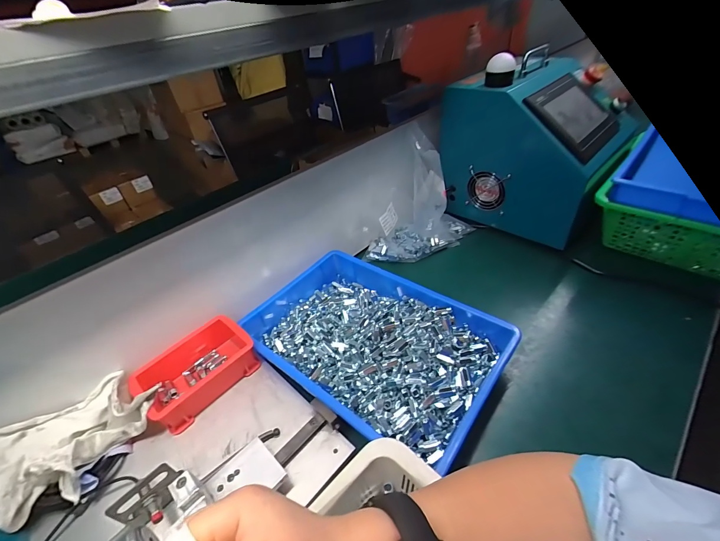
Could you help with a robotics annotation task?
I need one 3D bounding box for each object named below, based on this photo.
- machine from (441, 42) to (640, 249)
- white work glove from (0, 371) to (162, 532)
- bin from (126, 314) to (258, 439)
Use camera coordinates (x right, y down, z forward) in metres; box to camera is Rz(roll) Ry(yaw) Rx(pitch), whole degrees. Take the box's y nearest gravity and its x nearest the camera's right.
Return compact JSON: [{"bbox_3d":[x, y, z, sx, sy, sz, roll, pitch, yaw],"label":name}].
[{"bbox_3d":[0.373,-0.276,0.705,0.312,0.276,0.279,27,51,34],"label":"machine"},{"bbox_3d":[-0.334,0.204,0.401,0.108,0.079,0.171,25,50,33],"label":"white work glove"},{"bbox_3d":[-0.232,0.141,0.476,0.098,0.052,0.145,28,51,35],"label":"bin"}]

